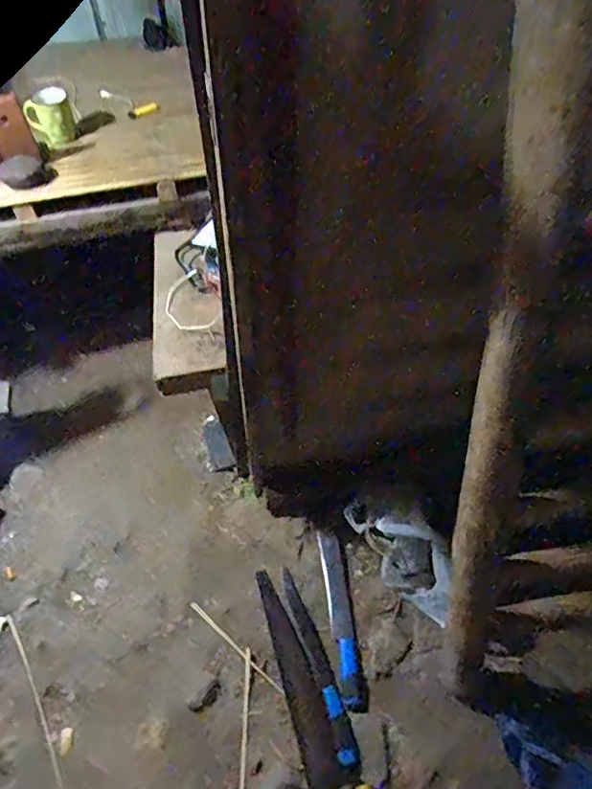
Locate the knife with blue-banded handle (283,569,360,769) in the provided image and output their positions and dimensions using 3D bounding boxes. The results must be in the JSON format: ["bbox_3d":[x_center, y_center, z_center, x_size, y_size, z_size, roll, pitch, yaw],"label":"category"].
[{"bbox_3d":[0.048,0.556,1.128,0.041,0.025,0.380,-16,58,-10],"label":"knife with blue-banded handle"}]

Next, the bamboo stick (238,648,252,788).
[{"bbox_3d":[-0.104,0.685,1.063,0.012,0.011,0.329,1,57,1],"label":"bamboo stick"}]

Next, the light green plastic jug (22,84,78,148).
[{"bbox_3d":[-0.593,-0.666,1.306,0.107,0.086,0.079,-20,55,-16],"label":"light green plastic jug"}]

